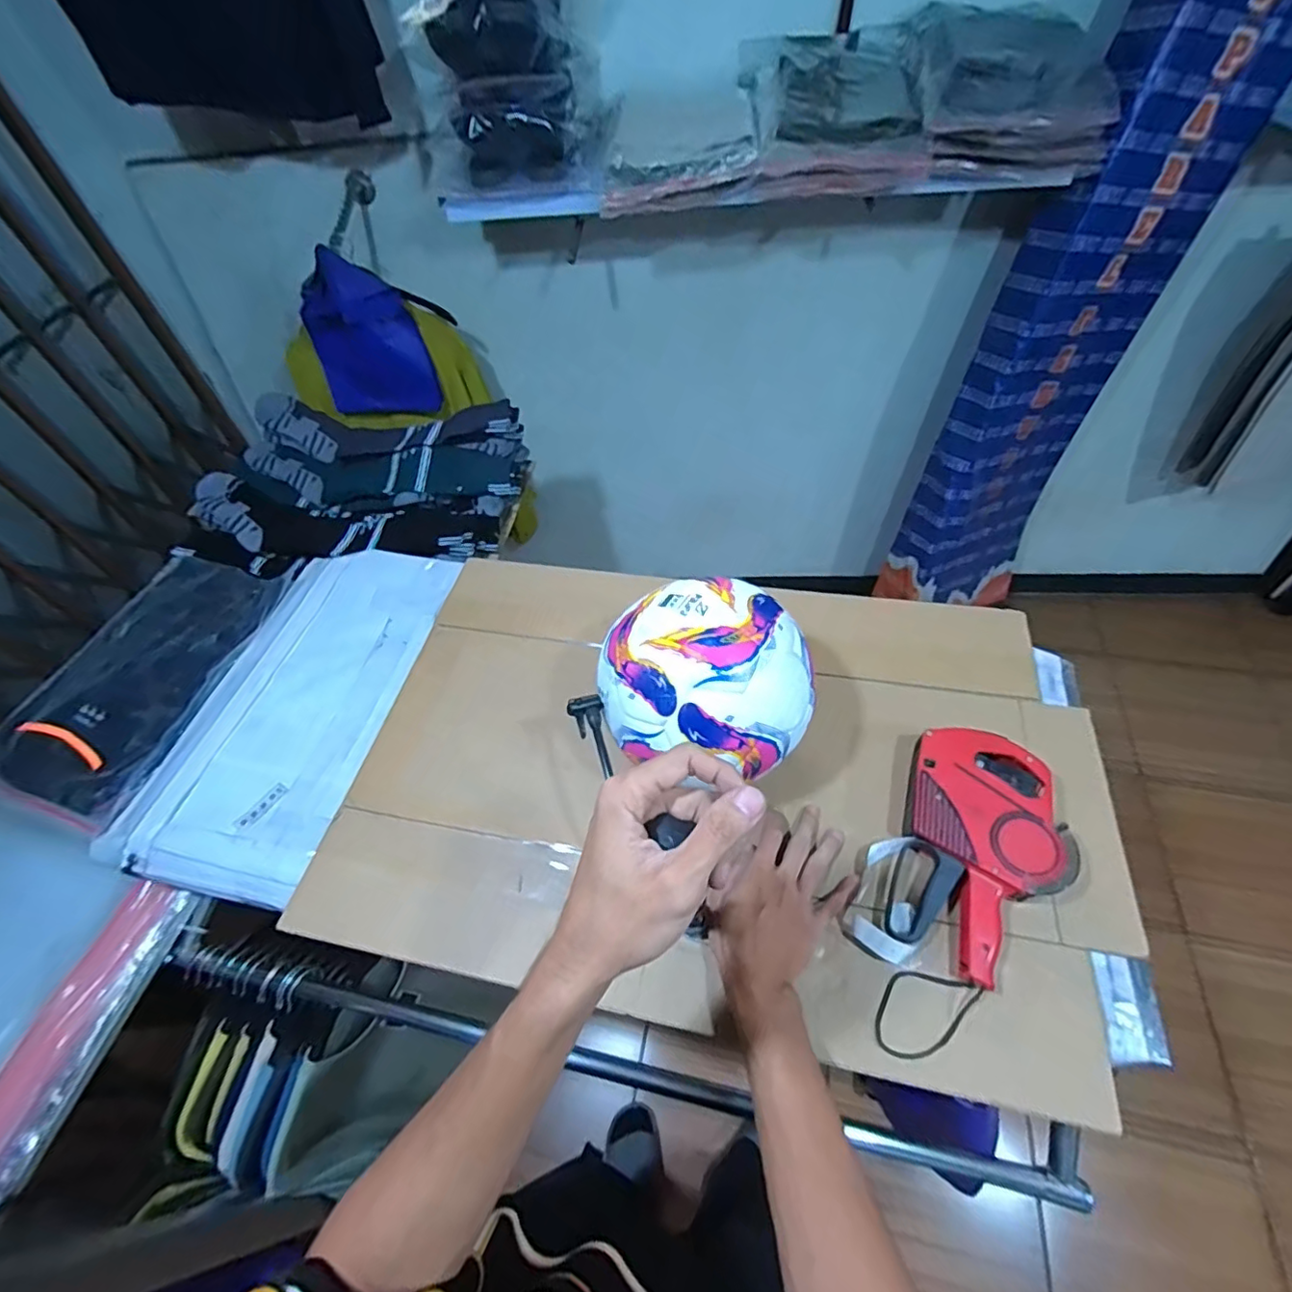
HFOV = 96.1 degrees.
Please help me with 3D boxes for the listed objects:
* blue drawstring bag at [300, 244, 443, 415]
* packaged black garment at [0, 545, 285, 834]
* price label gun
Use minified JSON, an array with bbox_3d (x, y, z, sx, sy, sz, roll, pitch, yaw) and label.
[{"bbox_3d":[-0.640,-0.686,1.321,0.236,0.346,0.078,-7,54,-1],"label":"blue drawstring bag"},{"bbox_3d":[-0.696,0.031,0.796,0.302,0.038,0.385,13,56,14],"label":"packaged black garment"},{"bbox_3d":[0.312,0.190,0.545,0.137,0.052,0.217,15,57,15],"label":"price label gun"}]

